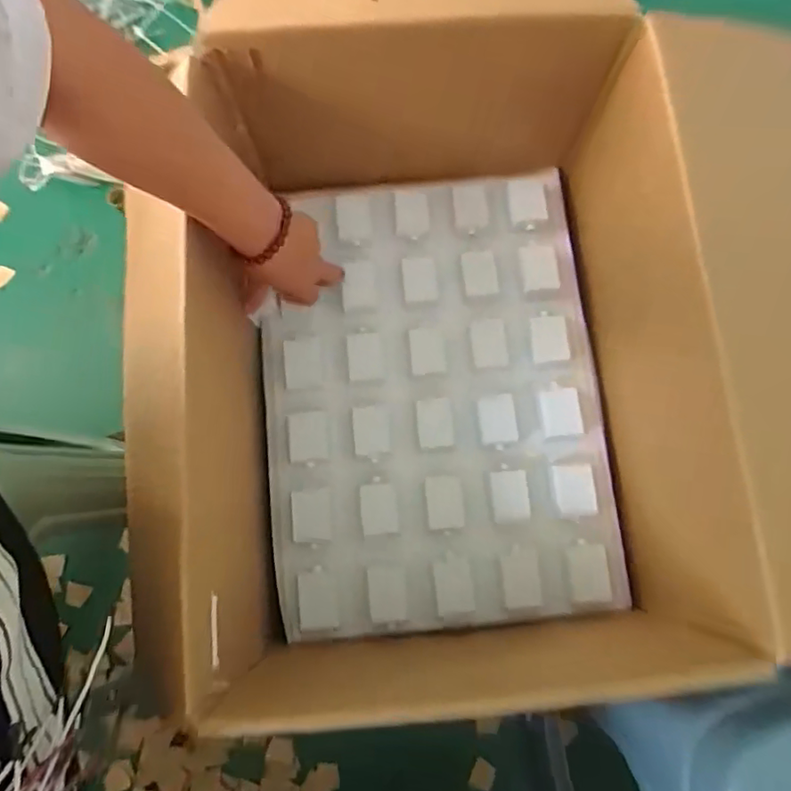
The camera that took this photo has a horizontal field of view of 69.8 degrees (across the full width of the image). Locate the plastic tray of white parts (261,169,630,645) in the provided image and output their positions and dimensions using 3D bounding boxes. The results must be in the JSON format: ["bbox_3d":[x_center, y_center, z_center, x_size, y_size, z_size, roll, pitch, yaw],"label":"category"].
[{"bbox_3d":[0.042,-0.006,0.611,0.354,0.042,0.478,-5,78,0],"label":"plastic tray of white parts"}]

